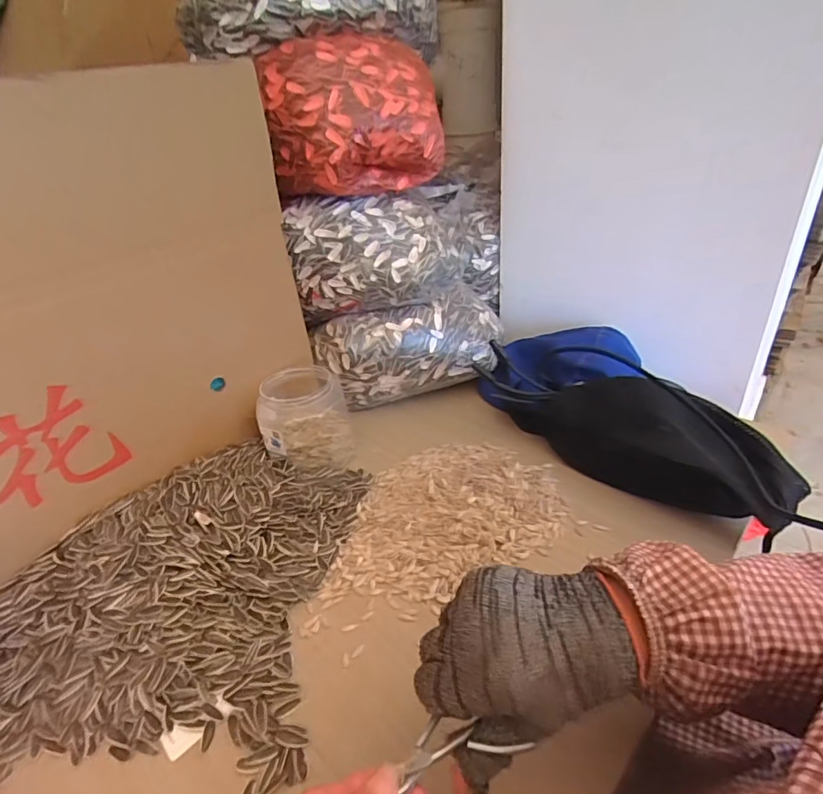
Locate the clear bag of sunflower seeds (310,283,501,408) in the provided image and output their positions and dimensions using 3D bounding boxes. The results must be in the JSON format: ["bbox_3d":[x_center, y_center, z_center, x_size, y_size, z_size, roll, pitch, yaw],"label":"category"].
[{"bbox_3d":[0.001,-0.072,0.691,0.260,0.119,0.087,-11,33,-8],"label":"clear bag of sunflower seeds"}]

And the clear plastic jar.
[{"bbox_3d":[-0.130,0.026,0.614,0.102,0.092,0.110,-7,33,-2],"label":"clear plastic jar"}]

